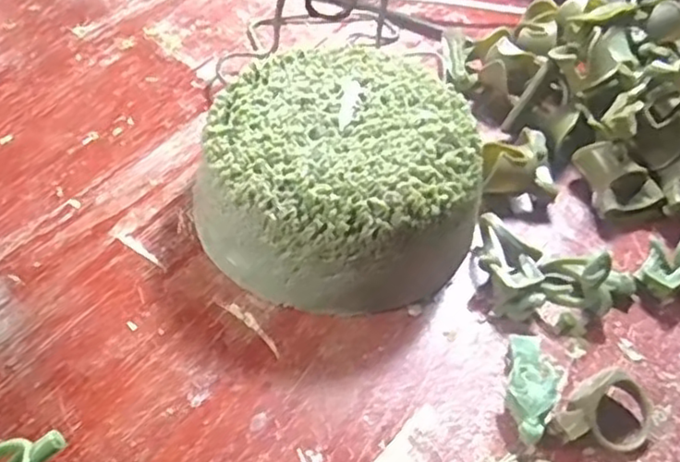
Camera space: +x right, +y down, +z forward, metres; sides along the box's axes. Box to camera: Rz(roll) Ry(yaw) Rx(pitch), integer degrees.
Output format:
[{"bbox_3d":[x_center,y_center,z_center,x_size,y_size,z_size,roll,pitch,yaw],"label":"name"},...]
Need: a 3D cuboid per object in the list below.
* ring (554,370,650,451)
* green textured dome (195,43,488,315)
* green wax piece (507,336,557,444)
[{"bbox_3d":[0.088,0.061,0.219,0.033,0.015,0.025,-30,60,-27],"label":"ring"},{"bbox_3d":[0.000,-0.022,0.257,0.102,0.046,0.097,7,50,0],"label":"green textured dome"},{"bbox_3d":[0.063,0.052,0.224,0.015,0.013,0.040,13,51,5],"label":"green wax piece"}]

